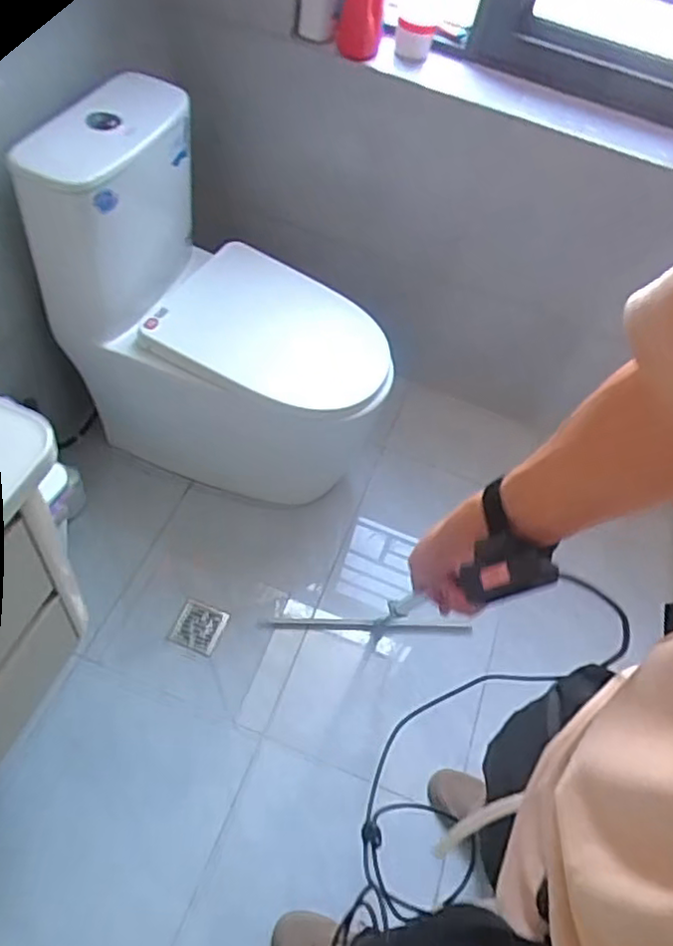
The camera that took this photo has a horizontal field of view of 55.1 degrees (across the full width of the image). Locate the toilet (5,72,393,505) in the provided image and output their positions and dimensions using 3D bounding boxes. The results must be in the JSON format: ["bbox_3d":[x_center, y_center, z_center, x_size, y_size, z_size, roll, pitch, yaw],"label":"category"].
[{"bbox_3d":[-0.213,-0.312,1.412,0.664,0.805,0.397,19,58,7],"label":"toilet"}]

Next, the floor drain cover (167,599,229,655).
[{"bbox_3d":[-0.306,0.343,1.441,0.107,0.008,0.103,22,65,6],"label":"floor drain cover"}]

